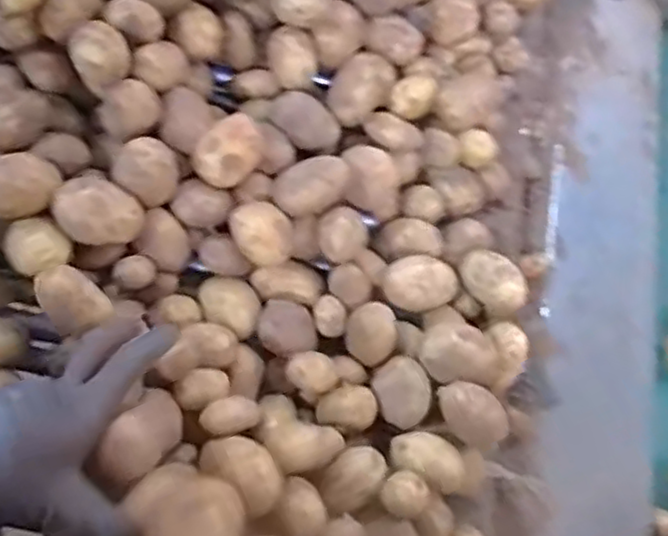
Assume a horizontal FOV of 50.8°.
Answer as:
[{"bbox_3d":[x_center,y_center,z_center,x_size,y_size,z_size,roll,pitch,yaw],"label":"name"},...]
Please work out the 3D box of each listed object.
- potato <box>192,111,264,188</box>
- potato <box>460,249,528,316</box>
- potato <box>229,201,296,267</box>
[{"bbox_3d":[-0.080,-0.089,0.539,0.038,0.036,0.049,30,71,12],"label":"potato"},{"bbox_3d":[0.132,0.012,0.587,0.040,0.031,0.058,-36,72,-13],"label":"potato"},{"bbox_3d":[-0.055,-0.027,0.545,0.043,0.036,0.042,0,68,0],"label":"potato"}]

